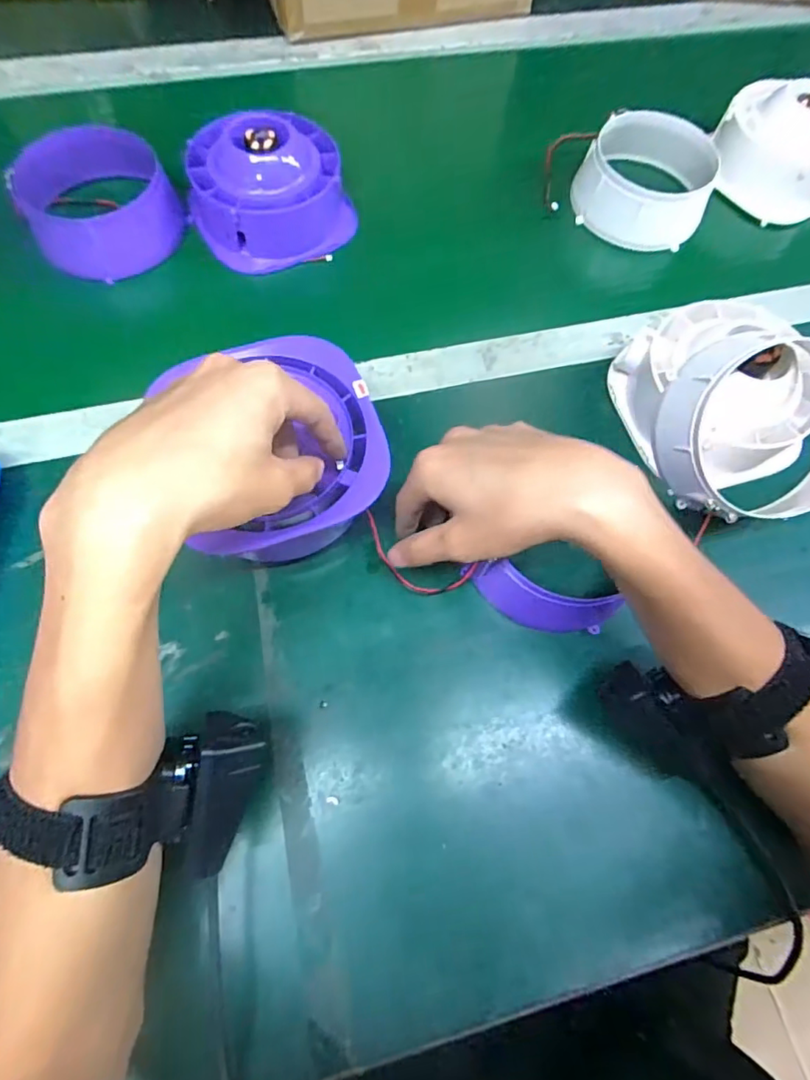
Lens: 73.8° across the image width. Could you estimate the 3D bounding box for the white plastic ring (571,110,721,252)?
[{"bbox_3d":[0.229,-0.341,0.515,0.121,0.057,0.121,1,71,-2],"label":"white plastic ring"}]

